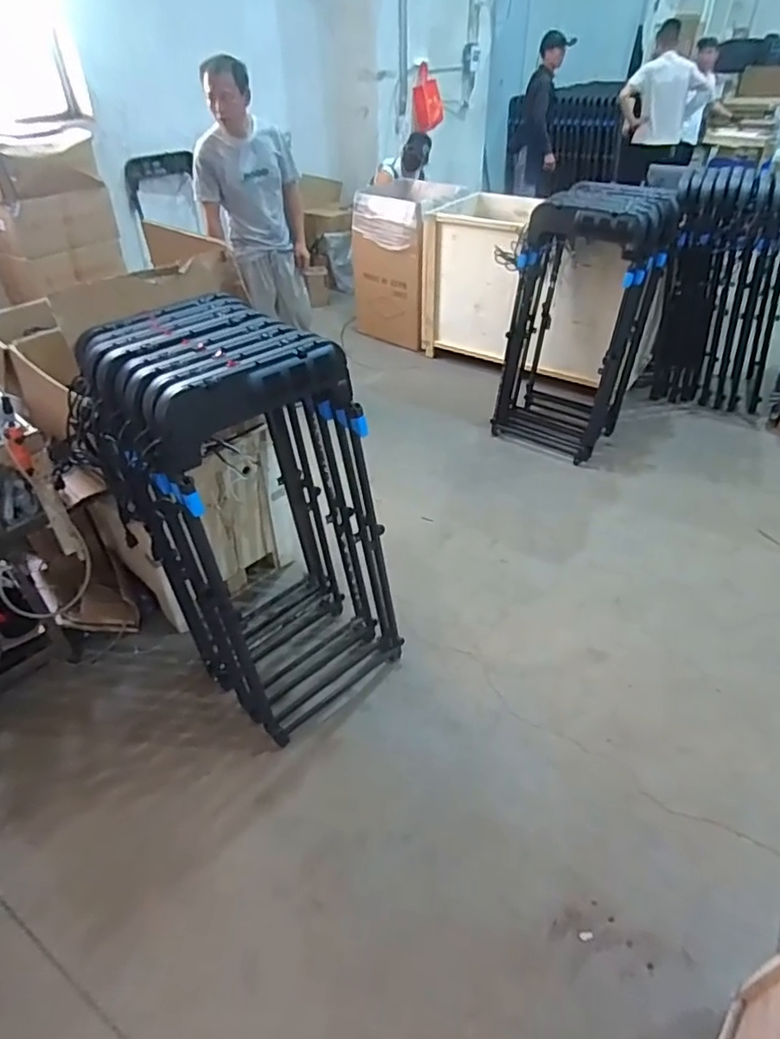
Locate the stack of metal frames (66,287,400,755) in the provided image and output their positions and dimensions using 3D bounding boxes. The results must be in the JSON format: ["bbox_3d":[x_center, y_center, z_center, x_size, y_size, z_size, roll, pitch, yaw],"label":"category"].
[{"bbox_3d":[-0.377,-0.008,1.736,0.741,1.044,0.615,25,46,28],"label":"stack of metal frames"}]

